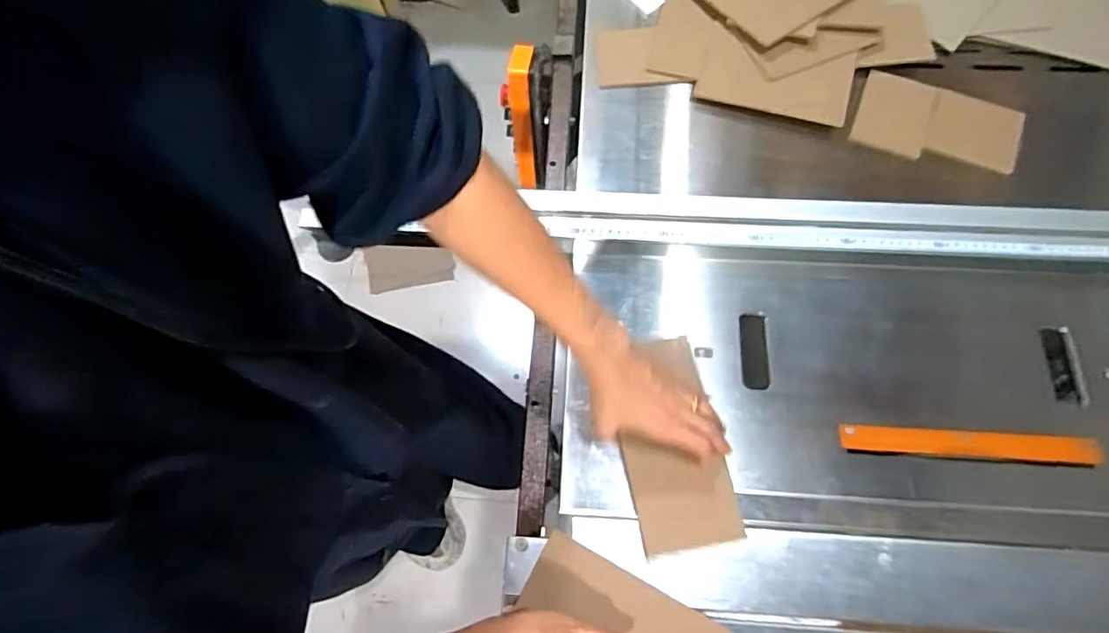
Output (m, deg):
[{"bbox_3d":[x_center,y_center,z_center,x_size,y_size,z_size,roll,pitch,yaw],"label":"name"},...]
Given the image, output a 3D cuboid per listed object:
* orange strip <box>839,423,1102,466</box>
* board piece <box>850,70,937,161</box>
[{"bbox_3d":[0.434,0.133,0.598,0.261,0.004,0.027,3,70,3],"label":"orange strip"},{"bbox_3d":[0.446,-0.266,0.751,0.090,0.007,0.124,21,72,9],"label":"board piece"}]

